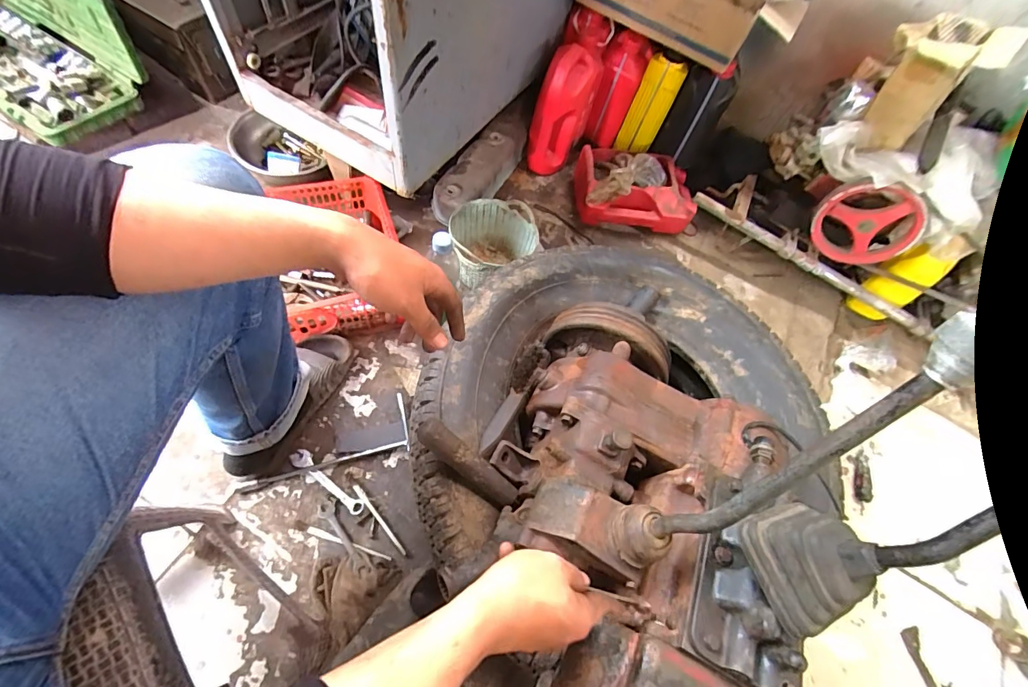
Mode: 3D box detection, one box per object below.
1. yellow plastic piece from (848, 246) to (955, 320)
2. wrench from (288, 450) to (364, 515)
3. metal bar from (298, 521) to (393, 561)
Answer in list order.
[{"bbox_3d":[0.836,-0.120,0.977,0.105,0.225,0.041,35,62,10],"label":"yellow plastic piece"},{"bbox_3d":[-0.328,0.241,0.768,0.160,0.012,0.030,37,62,11],"label":"wrench"},{"bbox_3d":[-0.284,0.330,0.730,0.165,0.013,0.013,20,60,2],"label":"metal bar"}]

